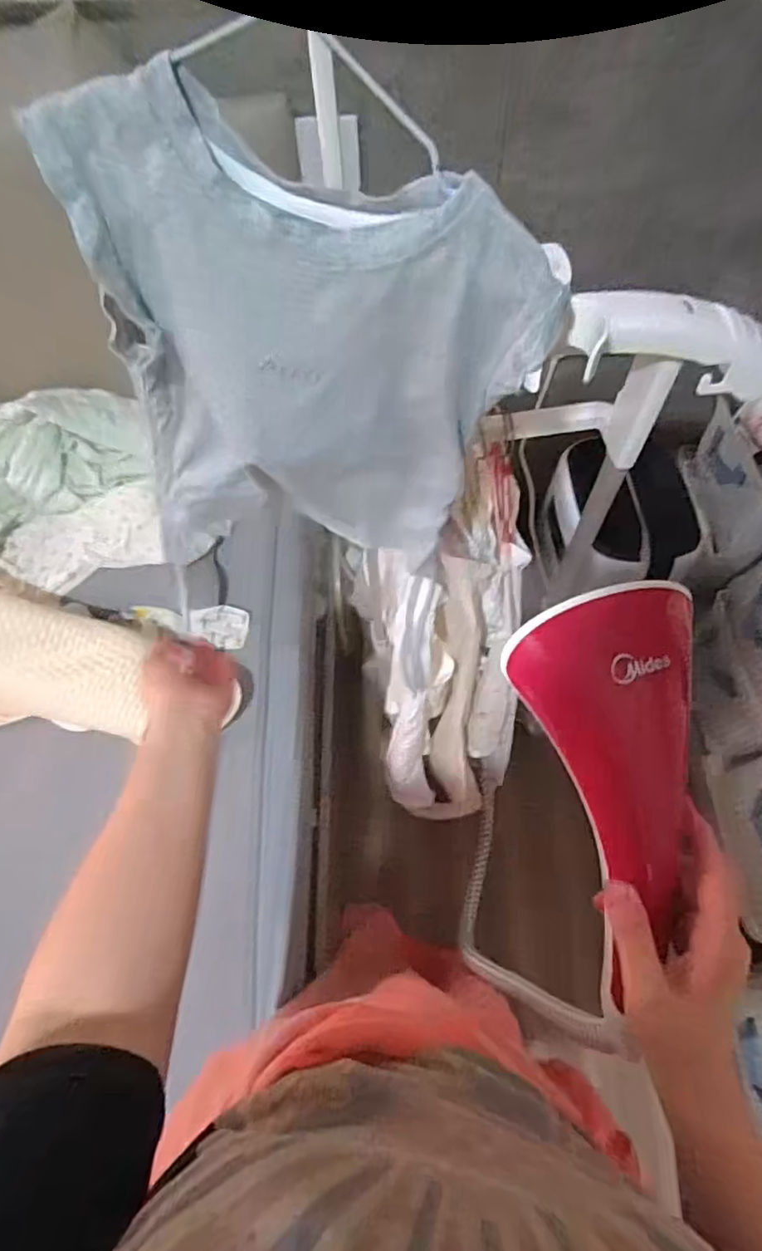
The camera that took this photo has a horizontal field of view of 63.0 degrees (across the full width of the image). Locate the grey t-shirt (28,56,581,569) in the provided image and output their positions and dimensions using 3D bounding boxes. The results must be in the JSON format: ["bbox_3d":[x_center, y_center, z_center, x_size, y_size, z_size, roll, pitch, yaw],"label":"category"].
[{"bbox_3d":[-0.052,-0.164,0.480,0.329,0.358,0.052,11,64,8],"label":"grey t-shirt"}]

